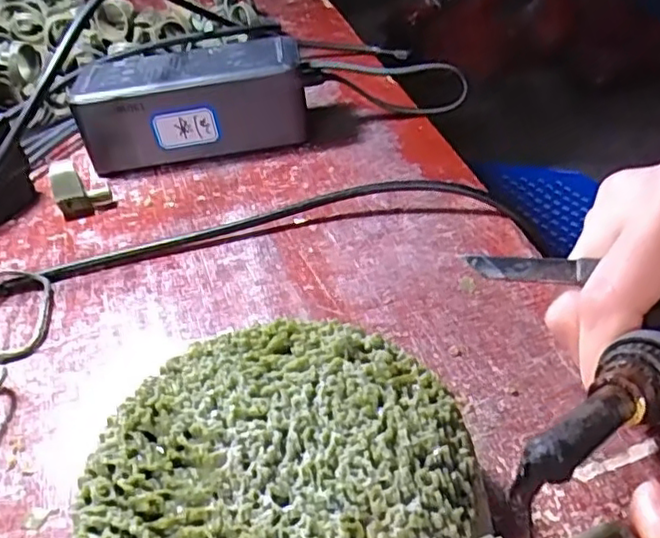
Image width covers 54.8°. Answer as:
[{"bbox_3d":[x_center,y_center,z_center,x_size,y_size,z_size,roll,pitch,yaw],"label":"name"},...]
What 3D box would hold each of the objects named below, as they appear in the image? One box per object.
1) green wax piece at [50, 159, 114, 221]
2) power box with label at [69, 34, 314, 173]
[{"bbox_3d":[-0.136,-0.044,0.346,0.026,0.026,0.019,-23,41,-18],"label":"green wax piece"},{"bbox_3d":[-0.079,-0.097,0.377,0.128,0.055,0.051,-6,38,2],"label":"power box with label"}]

